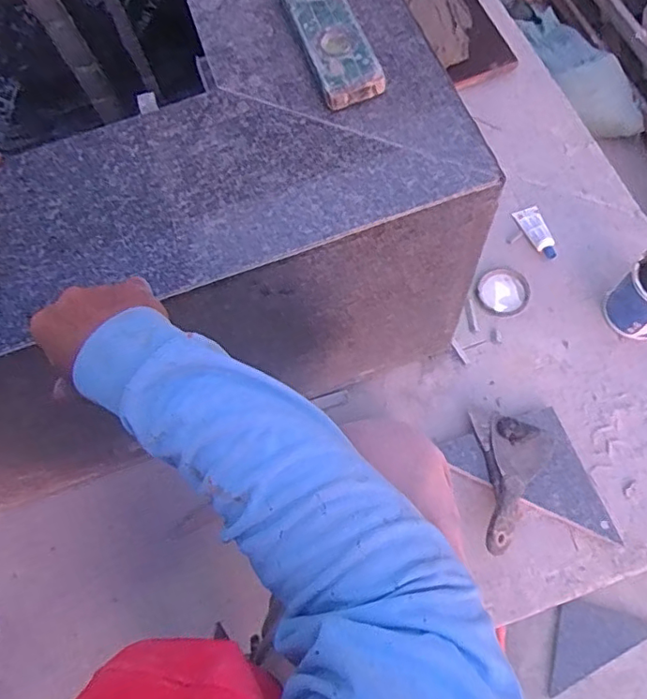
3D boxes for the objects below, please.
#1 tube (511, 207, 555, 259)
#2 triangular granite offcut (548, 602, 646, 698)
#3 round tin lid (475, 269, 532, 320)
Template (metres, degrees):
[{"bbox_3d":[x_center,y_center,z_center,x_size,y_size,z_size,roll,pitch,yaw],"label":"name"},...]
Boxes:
[{"bbox_3d":[0.379,-0.208,0.950,0.051,0.022,0.107,-22,68,-3],"label":"tube"},{"bbox_3d":[0.586,0.637,1.210,0.259,0.024,0.140,-26,69,-5],"label":"triangular granite offcut"},{"bbox_3d":[0.308,-0.098,0.926,0.087,0.004,0.085,-2,69,5],"label":"round tin lid"}]

